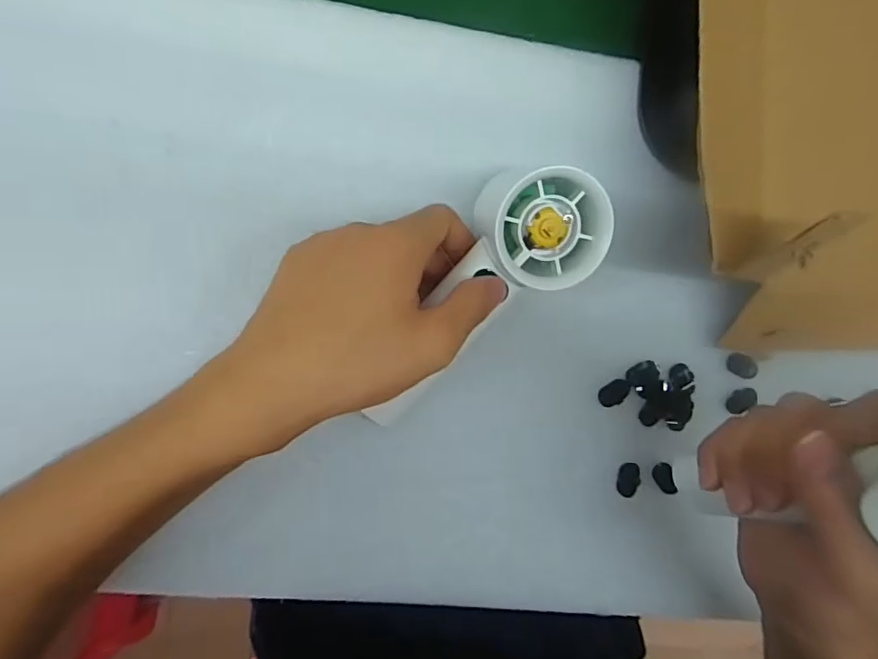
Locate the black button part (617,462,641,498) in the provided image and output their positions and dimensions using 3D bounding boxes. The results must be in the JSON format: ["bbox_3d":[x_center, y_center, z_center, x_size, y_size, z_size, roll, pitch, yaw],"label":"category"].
[{"bbox_3d":[0.111,0.088,0.317,0.014,0.004,0.020,0,91,-8],"label":"black button part"}]

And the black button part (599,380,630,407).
[{"bbox_3d":[0.103,0.037,0.314,0.019,0.004,0.013,-31,95,-6],"label":"black button part"}]

